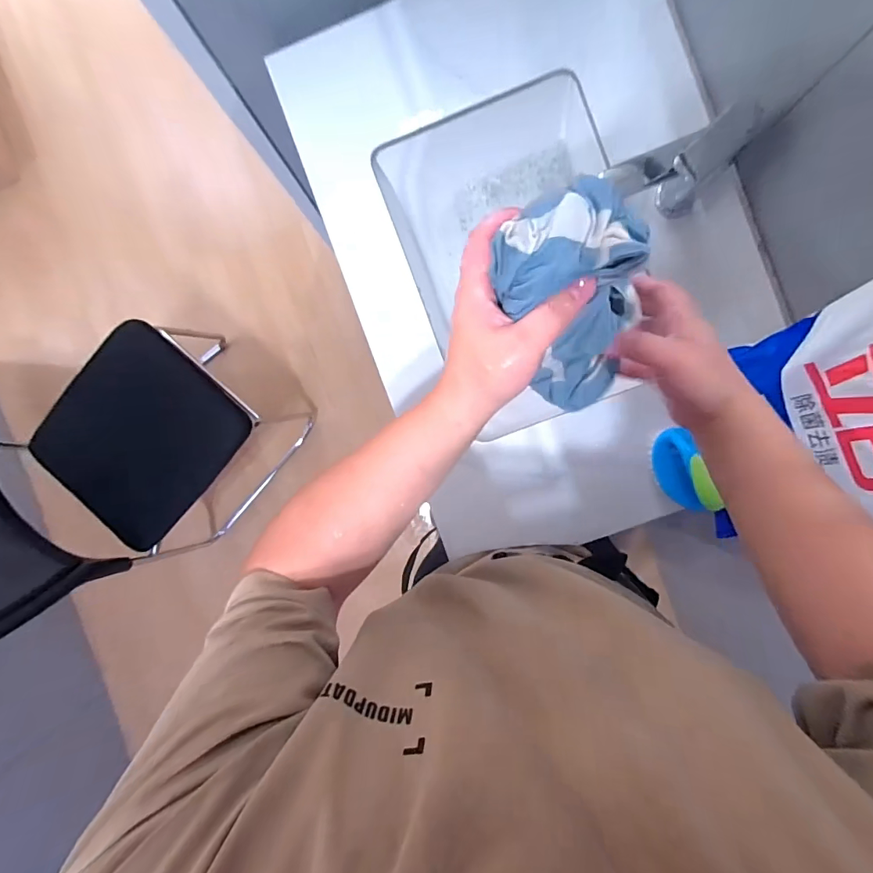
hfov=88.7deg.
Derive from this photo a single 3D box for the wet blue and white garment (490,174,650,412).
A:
[{"bbox_3d":[0.100,-0.082,0.304,0.088,0.156,0.057,-25,51,4],"label":"wet blue and white garment"}]

